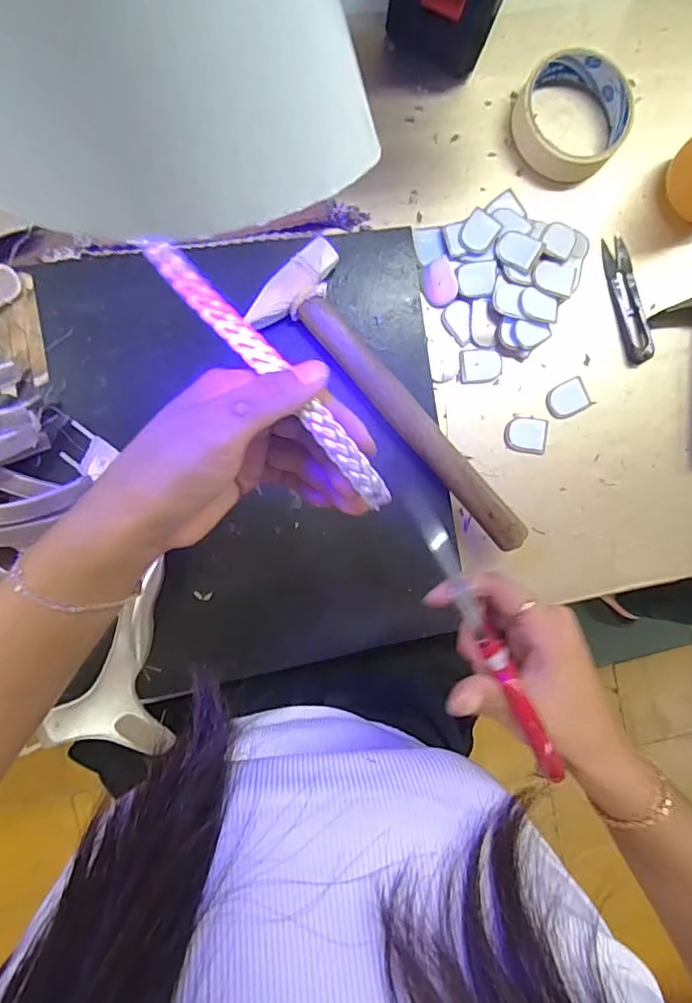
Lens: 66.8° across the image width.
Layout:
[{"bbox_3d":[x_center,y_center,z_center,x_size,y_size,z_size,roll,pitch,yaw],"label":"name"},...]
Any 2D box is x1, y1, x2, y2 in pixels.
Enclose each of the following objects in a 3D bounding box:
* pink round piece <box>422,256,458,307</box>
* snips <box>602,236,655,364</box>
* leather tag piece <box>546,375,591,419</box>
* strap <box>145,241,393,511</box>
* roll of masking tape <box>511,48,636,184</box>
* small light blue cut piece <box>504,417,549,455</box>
[{"bbox_3d":[0.071,-0.167,0.400,0.025,0.006,0.033,-12,91,-5],"label":"pink round piece"},{"bbox_3d":[0.224,-0.160,0.417,0.025,0.010,0.099,-17,92,-5],"label":"snips"},{"bbox_3d":[0.176,-0.081,0.415,0.034,0.004,0.026,-25,92,-4],"label":"leather tag piece"},{"bbox_3d":[-0.034,-0.062,0.245,0.015,0.015,0.153,-45,96,-3],"label":"strap"},{"bbox_3d":[0.175,-0.297,0.403,0.085,0.025,0.083,0,90,-5],"label":"roll of masking tape"},{"bbox_3d":[0.142,-0.053,0.411,0.034,0.004,0.027,9,90,-5],"label":"small light blue cut piece"}]

